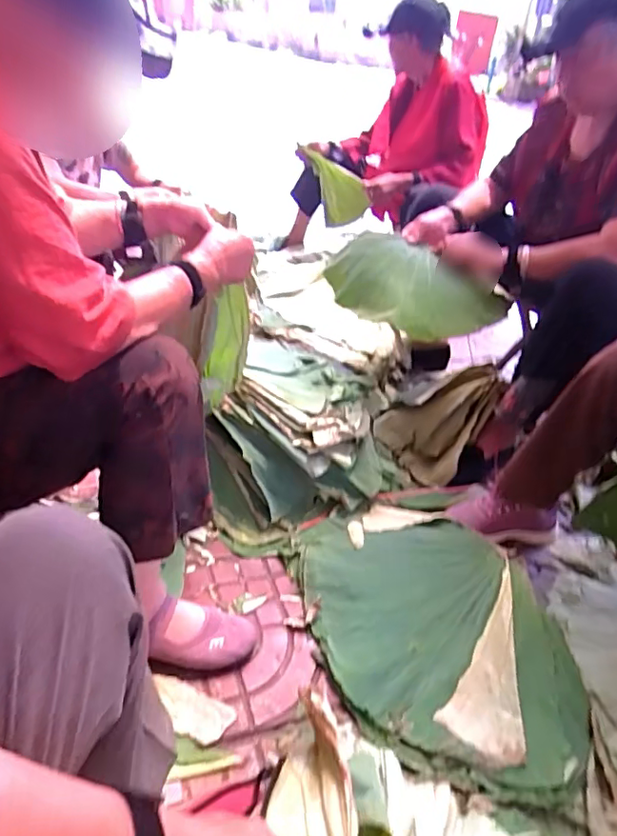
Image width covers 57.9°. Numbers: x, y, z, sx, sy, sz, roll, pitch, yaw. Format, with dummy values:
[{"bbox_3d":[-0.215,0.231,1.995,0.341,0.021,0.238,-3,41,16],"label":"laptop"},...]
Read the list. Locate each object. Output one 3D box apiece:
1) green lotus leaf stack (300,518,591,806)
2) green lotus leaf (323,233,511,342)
[{"bbox_3d":[0.183,0.310,0.862,0.324,0.078,0.514,-6,37,-17],"label":"green lotus leaf stack"},{"bbox_3d":[0.207,-0.285,1.219,0.401,0.139,0.168,30,41,30],"label":"green lotus leaf"}]

